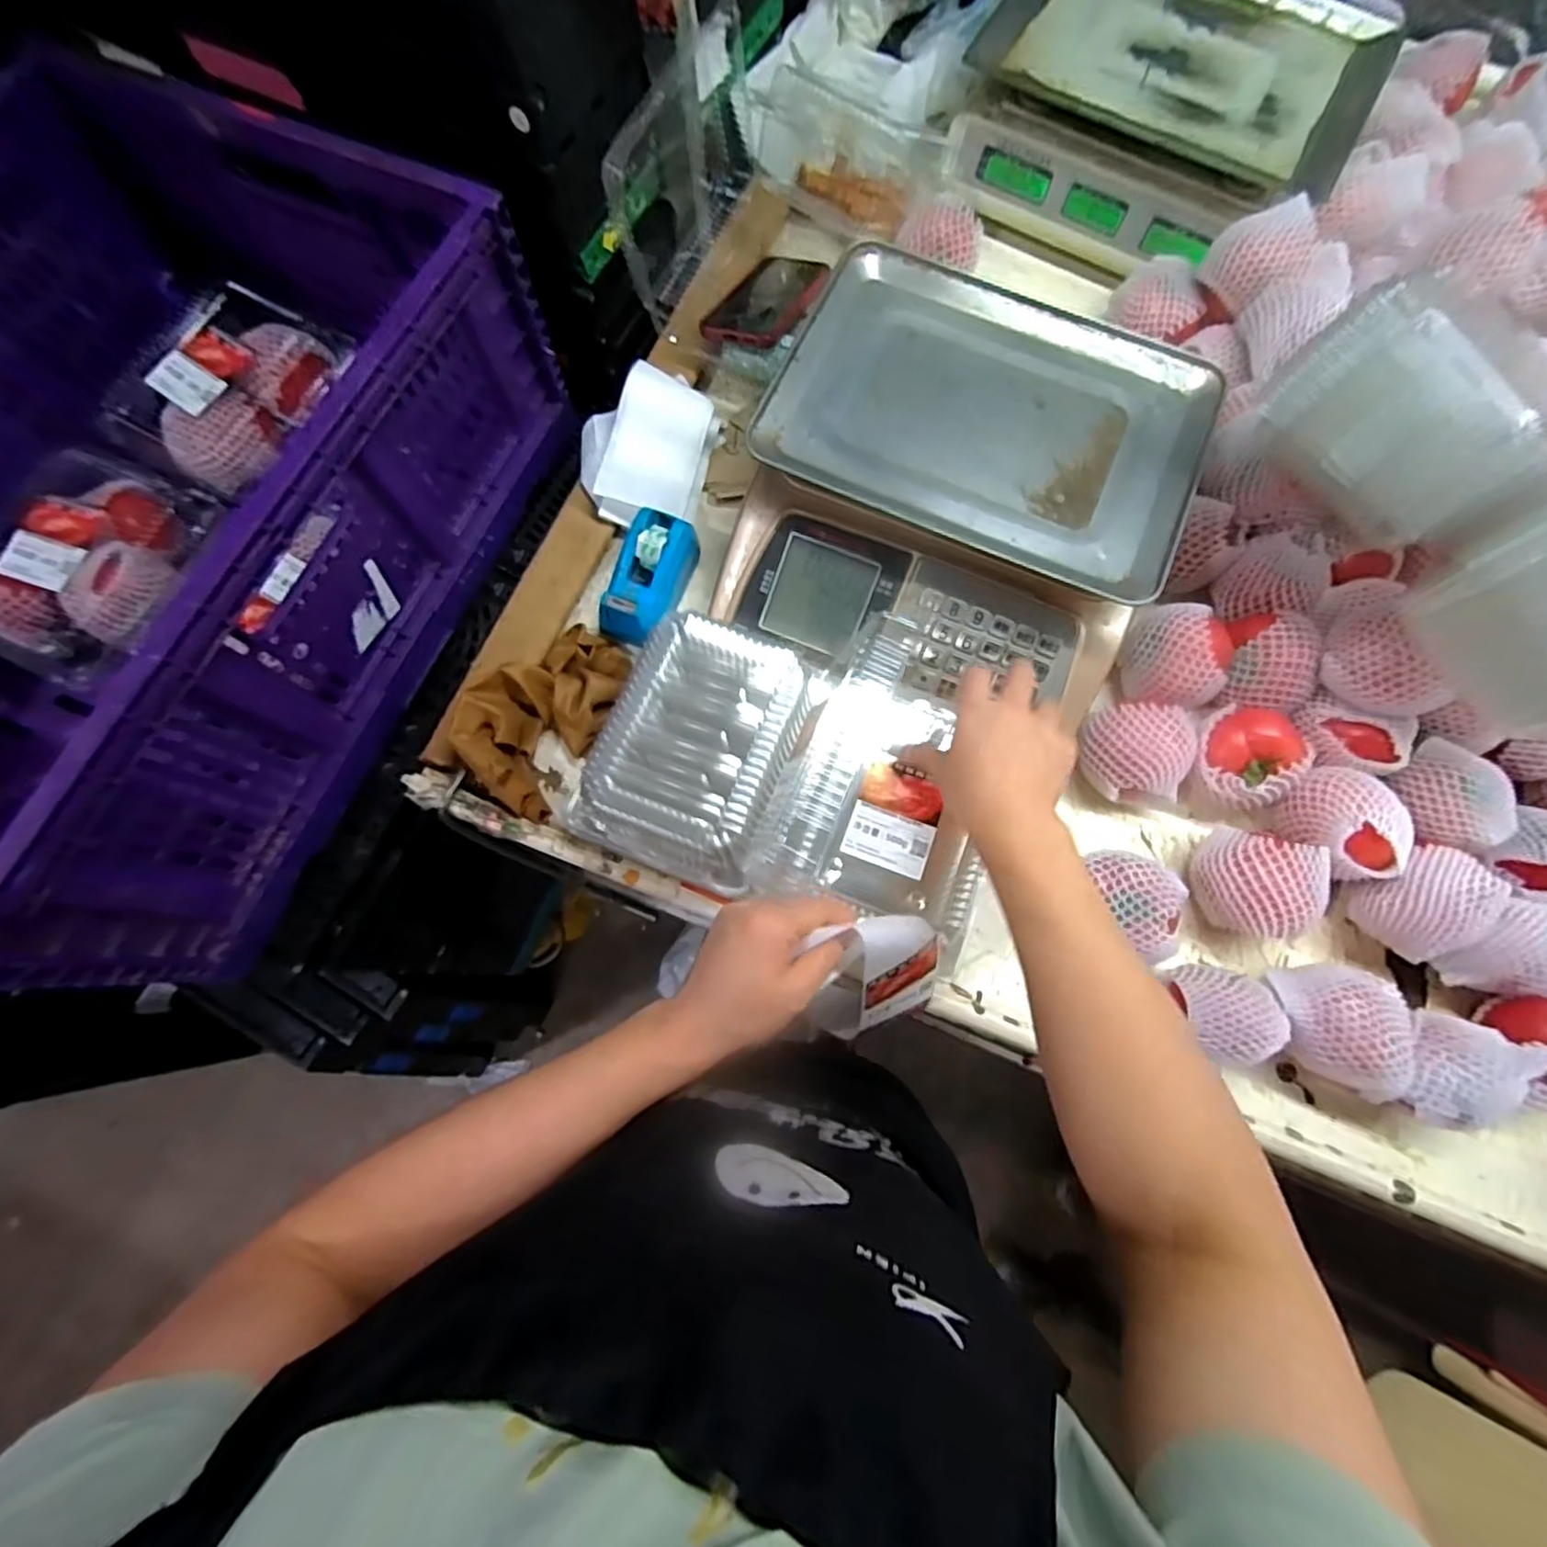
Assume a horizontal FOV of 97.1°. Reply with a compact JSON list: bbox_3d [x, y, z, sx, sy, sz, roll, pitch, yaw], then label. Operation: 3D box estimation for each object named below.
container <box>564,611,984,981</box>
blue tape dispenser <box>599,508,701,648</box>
[{"bbox_3d":[0.018,-0.015,0.507,0.285,0.063,0.225,13,76,4],"label":"container"},{"bbox_3d":[-0.109,-0.170,0.591,0.053,0.057,0.112,19,77,5],"label":"blue tape dispenser"}]

